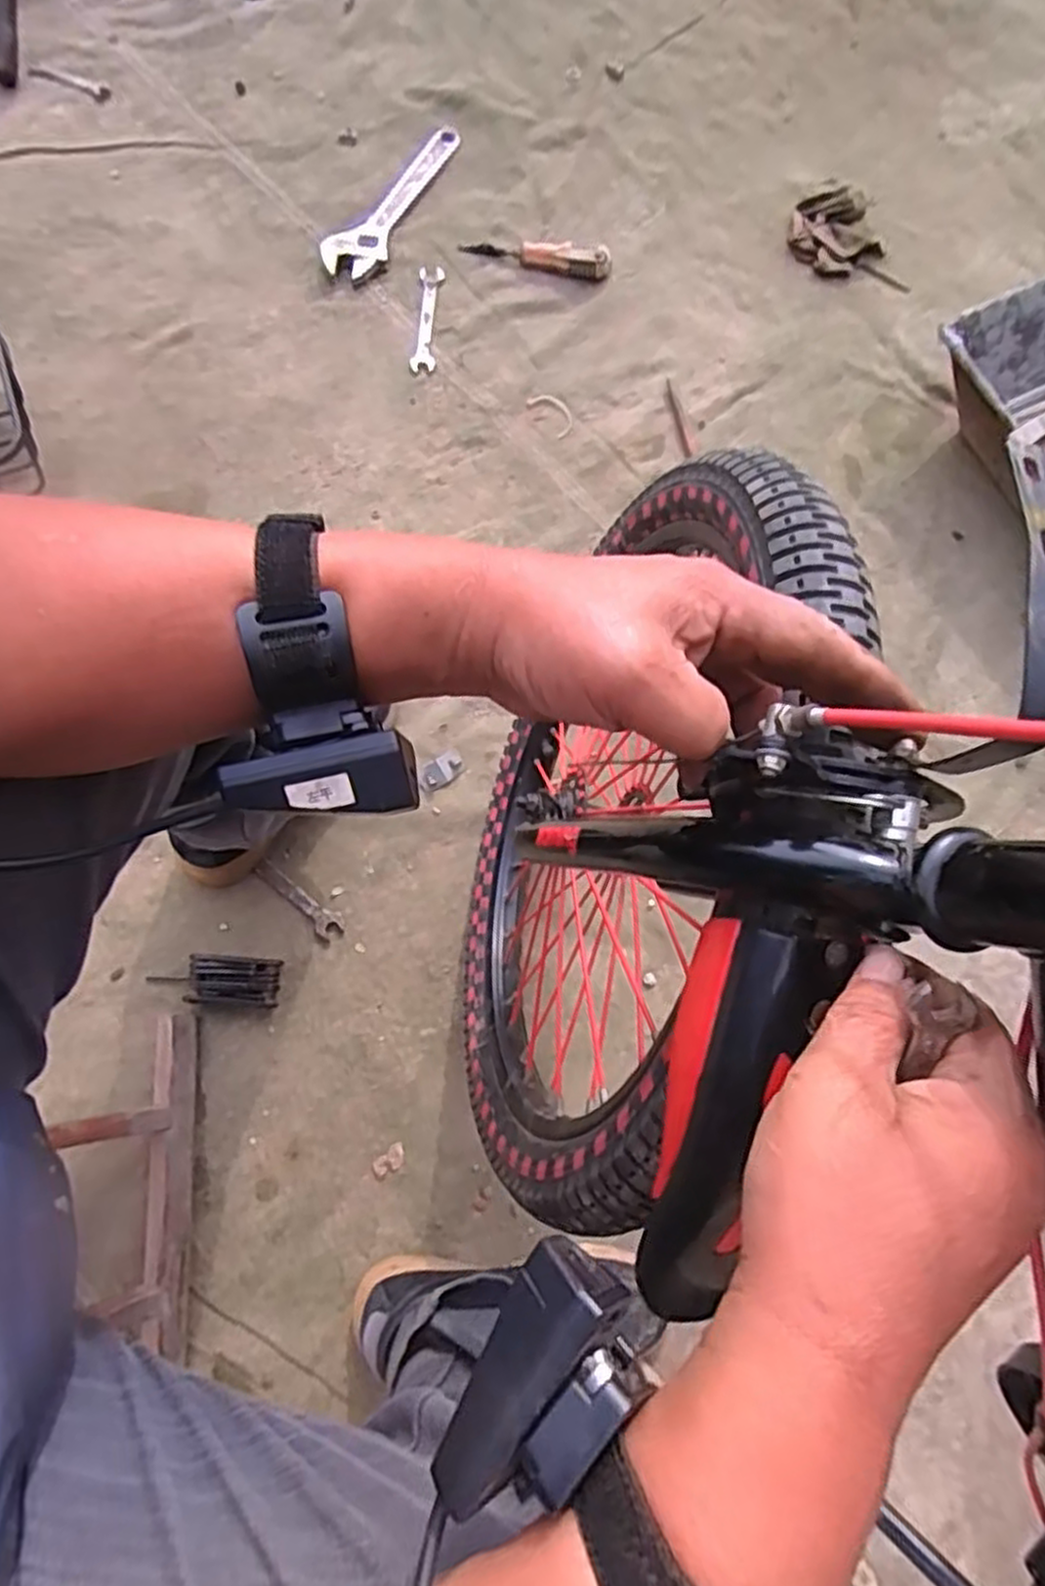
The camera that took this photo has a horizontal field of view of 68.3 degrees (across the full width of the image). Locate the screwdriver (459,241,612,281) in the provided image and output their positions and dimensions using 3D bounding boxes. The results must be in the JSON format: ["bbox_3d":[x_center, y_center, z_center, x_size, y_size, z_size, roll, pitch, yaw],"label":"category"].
[{"bbox_3d":[0.019,-0.677,0.966,0.186,0.034,0.029,17,76,1],"label":"screwdriver"}]

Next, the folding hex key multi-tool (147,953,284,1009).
[{"bbox_3d":[-0.298,0.181,0.748,0.123,0.026,0.046,4,77,2],"label":"folding hex key multi-tool"}]

